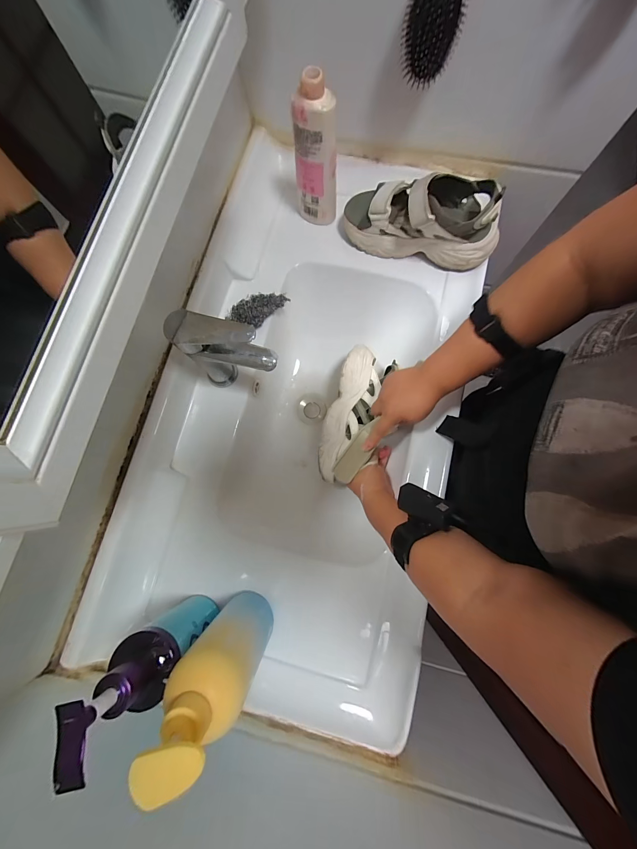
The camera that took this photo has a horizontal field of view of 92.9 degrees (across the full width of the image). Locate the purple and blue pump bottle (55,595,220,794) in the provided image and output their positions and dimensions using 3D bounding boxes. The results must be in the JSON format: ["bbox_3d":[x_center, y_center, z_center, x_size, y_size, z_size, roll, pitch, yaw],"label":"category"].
[{"bbox_3d":[-0.177,0.251,0.335,0.055,0.222,0.063,-35,81,-5],"label":"purple and blue pump bottle"}]

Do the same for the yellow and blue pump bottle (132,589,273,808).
[{"bbox_3d":[-0.101,0.250,0.328,0.069,0.246,0.055,34,82,7],"label":"yellow and blue pump bottle"}]

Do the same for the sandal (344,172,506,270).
[{"bbox_3d":[0.170,-0.341,0.500,0.243,0.125,0.086,18,80,4],"label":"sandal"}]

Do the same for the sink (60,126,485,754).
[{"bbox_3d":[-0.015,-0.020,0.537,0.455,0.165,0.832,14,80,3],"label":"sink"}]

